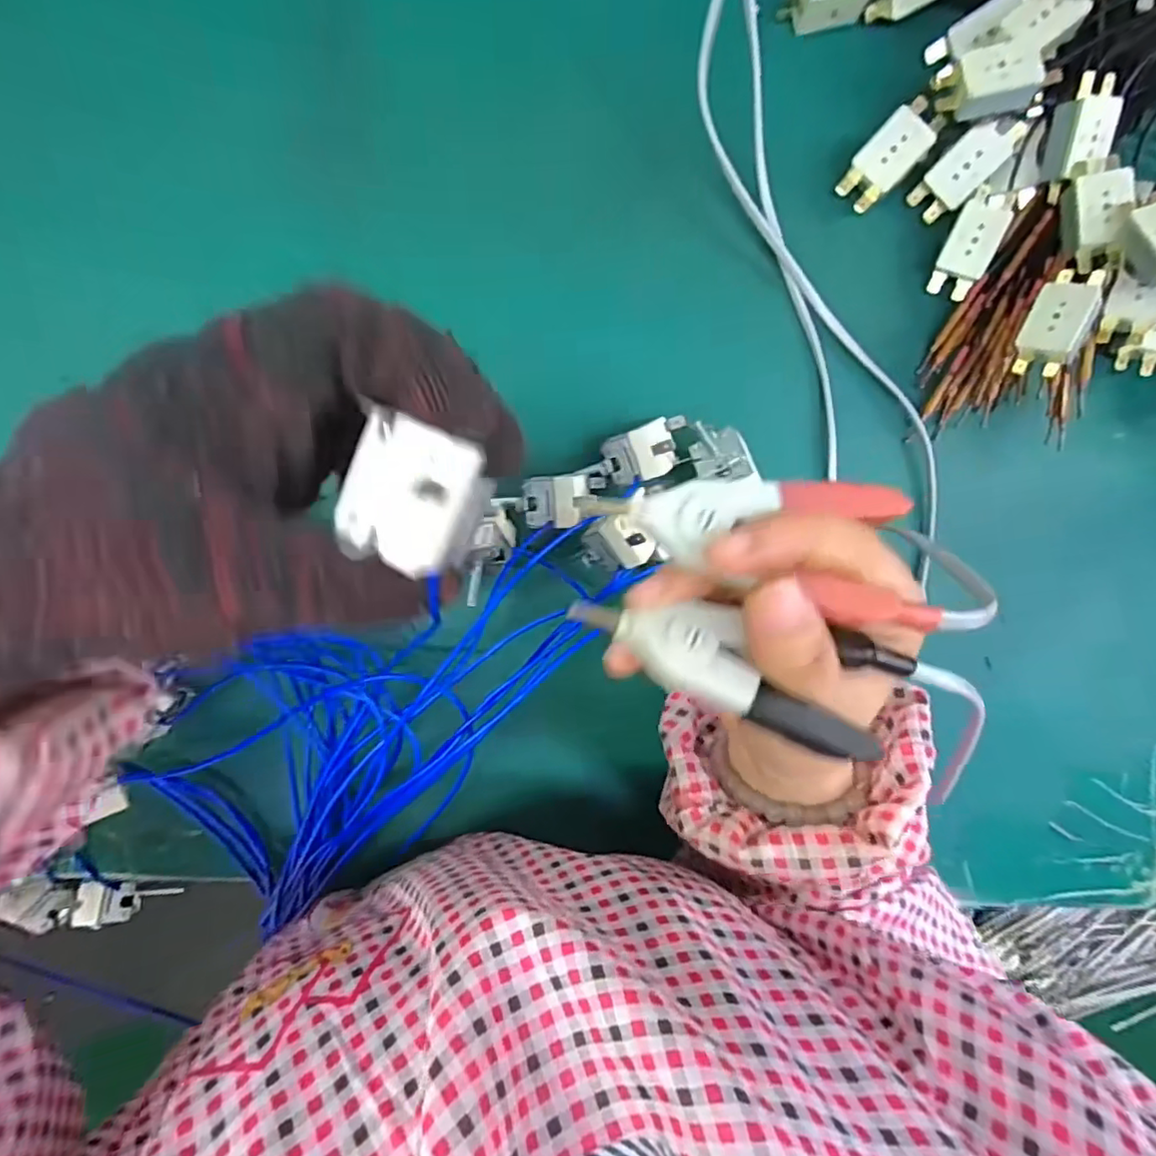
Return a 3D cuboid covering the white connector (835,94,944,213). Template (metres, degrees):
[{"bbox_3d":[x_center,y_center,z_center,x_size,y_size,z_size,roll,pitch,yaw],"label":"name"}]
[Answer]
[{"bbox_3d":[0.181,-0.246,0.357,0.028,0.012,0.059,42,114,-8],"label":"white connector"}]

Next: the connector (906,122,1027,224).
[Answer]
[{"bbox_3d":[0.229,-0.242,0.362,0.027,0.011,0.059,48,127,-7],"label":"connector"}]

